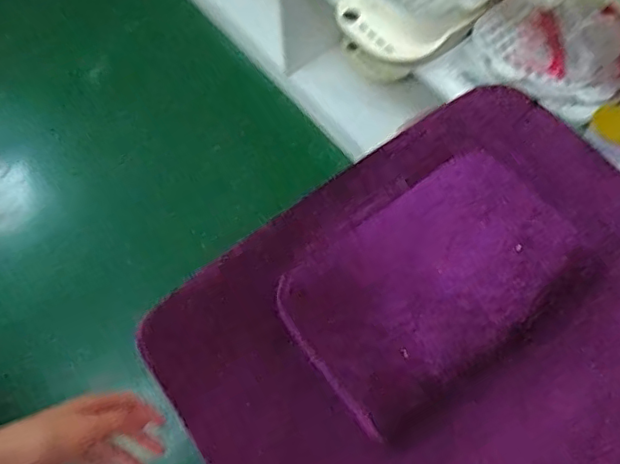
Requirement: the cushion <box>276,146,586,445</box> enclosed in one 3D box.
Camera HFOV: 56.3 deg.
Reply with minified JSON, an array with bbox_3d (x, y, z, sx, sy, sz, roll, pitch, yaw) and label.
[{"bbox_3d":[0.158,0.068,0.762,0.370,0.090,0.220,-34,64,-15],"label":"cushion"}]

